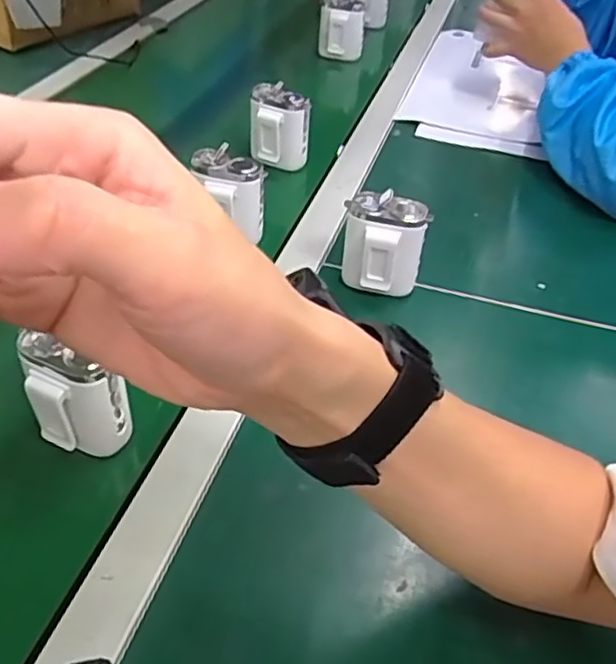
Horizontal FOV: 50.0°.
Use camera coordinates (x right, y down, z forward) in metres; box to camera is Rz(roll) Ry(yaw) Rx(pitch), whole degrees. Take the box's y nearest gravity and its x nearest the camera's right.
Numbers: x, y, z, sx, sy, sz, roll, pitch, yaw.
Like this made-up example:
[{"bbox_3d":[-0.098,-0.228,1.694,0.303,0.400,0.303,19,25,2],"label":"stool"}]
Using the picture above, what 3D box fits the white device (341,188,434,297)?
[{"bbox_3d":[0.065,-0.072,0.585,0.071,0.089,0.043,12,42,10],"label":"white device"}]

